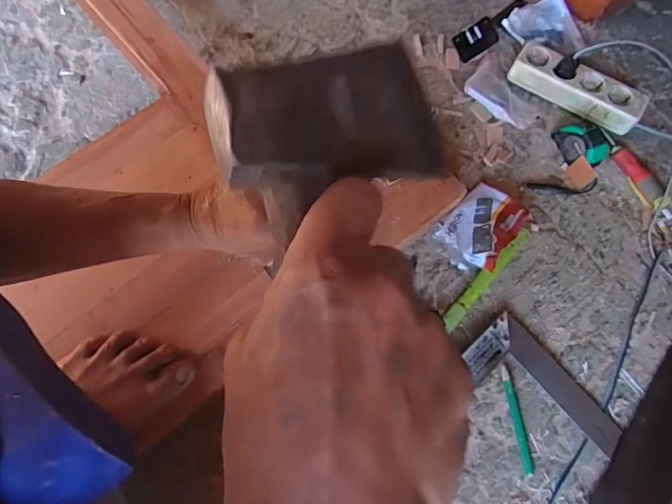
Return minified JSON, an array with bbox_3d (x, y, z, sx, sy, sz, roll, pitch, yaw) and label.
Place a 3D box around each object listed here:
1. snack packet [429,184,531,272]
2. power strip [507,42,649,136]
[{"bbox_3d":[0.202,-0.035,0.611,0.090,0.033,0.122,37,74,10],"label":"snack packet"},{"bbox_3d":[0.372,-0.254,0.681,0.196,0.049,0.064,32,73,9],"label":"power strip"}]

